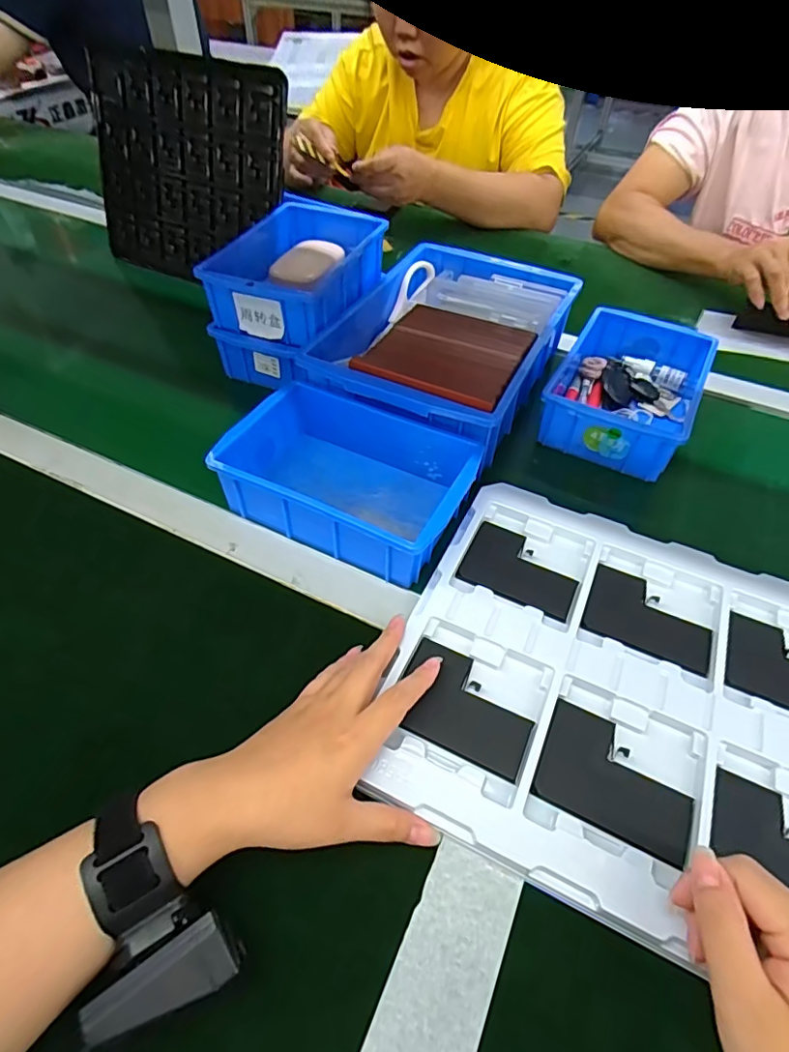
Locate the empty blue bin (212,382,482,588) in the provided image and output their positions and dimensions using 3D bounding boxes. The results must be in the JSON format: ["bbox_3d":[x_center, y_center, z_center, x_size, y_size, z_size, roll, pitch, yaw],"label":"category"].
[{"bbox_3d":[-0.038,-0.045,0.476,0.201,0.056,0.140,22,53,16],"label":"empty blue bin"}]

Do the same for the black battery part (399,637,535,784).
[{"bbox_3d":[0.048,0.121,0.368,0.090,0.004,0.067,22,52,14],"label":"black battery part"}]

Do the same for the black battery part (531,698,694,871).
[{"bbox_3d":[0.137,0.155,0.337,0.089,0.009,0.066,24,53,17],"label":"black battery part"}]

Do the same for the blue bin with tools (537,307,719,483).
[{"bbox_3d":[0.245,-0.147,0.575,0.127,0.057,0.200,24,53,18],"label":"blue bin with tools"}]

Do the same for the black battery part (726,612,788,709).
[{"bbox_3d":[0.283,0.103,0.386,0.090,0.007,0.065,21,52,15],"label":"black battery part"}]

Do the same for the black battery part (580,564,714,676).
[{"bbox_3d":[0.193,0.068,0.413,0.089,0.006,0.068,22,53,16],"label":"black battery part"}]

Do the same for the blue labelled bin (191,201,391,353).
[{"bbox_3d":[-0.103,-0.287,0.614,0.142,0.064,0.216,19,52,14],"label":"blue labelled bin"}]

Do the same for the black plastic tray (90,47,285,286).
[{"bbox_3d":[-0.283,-0.471,0.726,0.311,0.244,0.015,20,28,18],"label":"black plastic tray"}]

